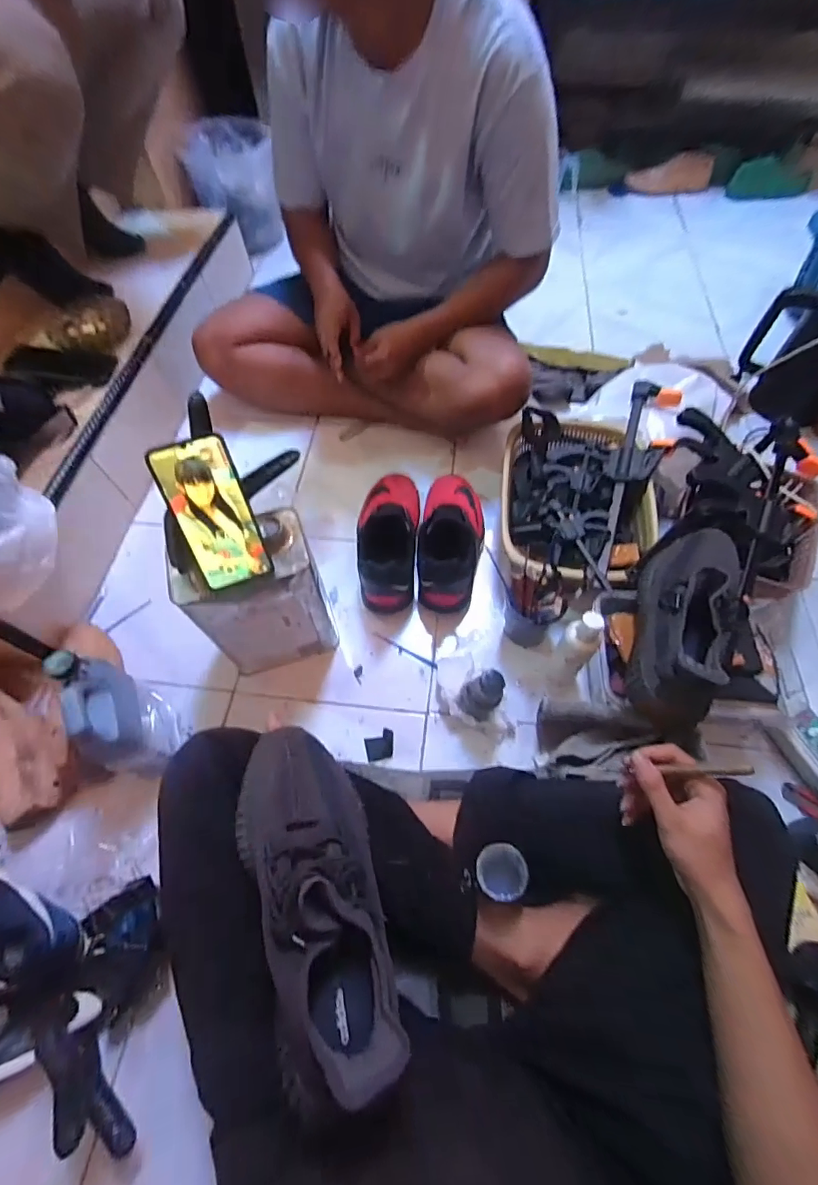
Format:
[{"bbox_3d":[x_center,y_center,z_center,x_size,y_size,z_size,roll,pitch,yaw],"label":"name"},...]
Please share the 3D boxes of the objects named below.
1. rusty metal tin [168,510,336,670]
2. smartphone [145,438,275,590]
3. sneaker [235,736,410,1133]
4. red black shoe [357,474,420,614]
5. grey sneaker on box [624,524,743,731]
[{"bbox_3d":[-0.205,0.013,0.676,0.167,0.247,0.102,-18,62,-9],"label":"rusty metal tin"},{"bbox_3d":[-0.210,-0.080,0.527,0.077,0.168,0.010,-21,30,-11],"label":"smartphone"},{"bbox_3d":[-0.085,0.255,0.420,0.107,0.090,0.270,-19,52,-9],"label":"sneaker"},{"bbox_3d":[-0.033,-0.106,0.814,0.098,0.135,0.268,1,48,1],"label":"red black shoe"},{"bbox_3d":[0.357,0.020,0.611,0.112,0.102,0.288,24,64,13],"label":"grey sneaker on box"}]

